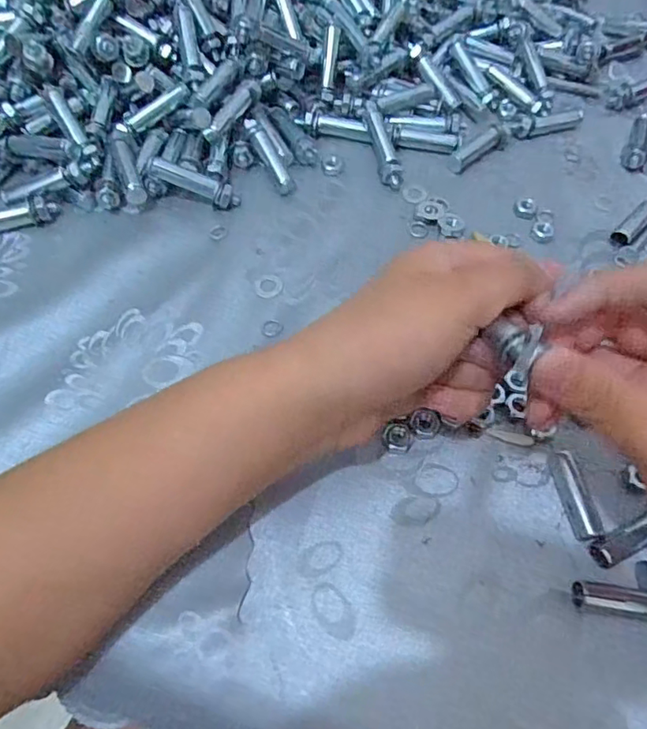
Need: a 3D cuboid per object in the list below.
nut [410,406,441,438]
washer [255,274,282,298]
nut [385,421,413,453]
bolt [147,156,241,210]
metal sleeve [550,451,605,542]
[{"bbox_3d":[0.049,0.029,0.267,0.014,0.004,0.012,-26,65,-16],"label":"nut"},{"bbox_3d":[-0.031,-0.044,0.307,0.015,0.004,0.016,1,60,-2],"label":"washer"},{"bbox_3d":[0.036,0.035,0.263,0.013,0.004,0.015,14,61,6],"label":"nut"},{"bbox_3d":[-0.077,-0.109,0.330,0.055,0.013,0.012,22,61,-6],"label":"bolt"},{"bbox_3d":[0.115,0.059,0.249,0.010,0.012,0.041,-7,61,-7],"label":"metal sleeve"}]

